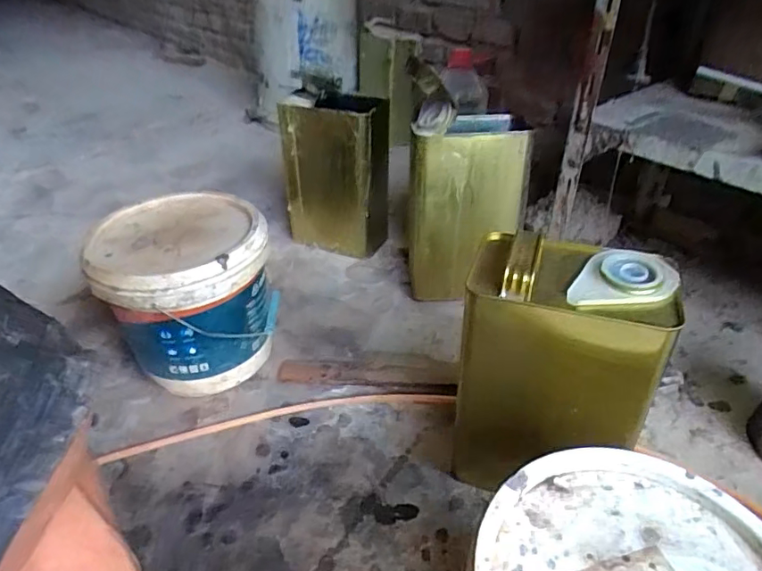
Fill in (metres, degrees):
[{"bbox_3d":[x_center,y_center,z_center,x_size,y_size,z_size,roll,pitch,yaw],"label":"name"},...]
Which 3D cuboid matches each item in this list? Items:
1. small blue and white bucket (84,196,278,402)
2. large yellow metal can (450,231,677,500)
[{"bbox_3d":[-0.252,0.014,0.707,0.198,0.204,0.206,-30,46,-32],"label":"small blue and white bucket"},{"bbox_3d":[0.163,0.090,0.520,0.163,0.275,0.105,9,37,16],"label":"large yellow metal can"}]

